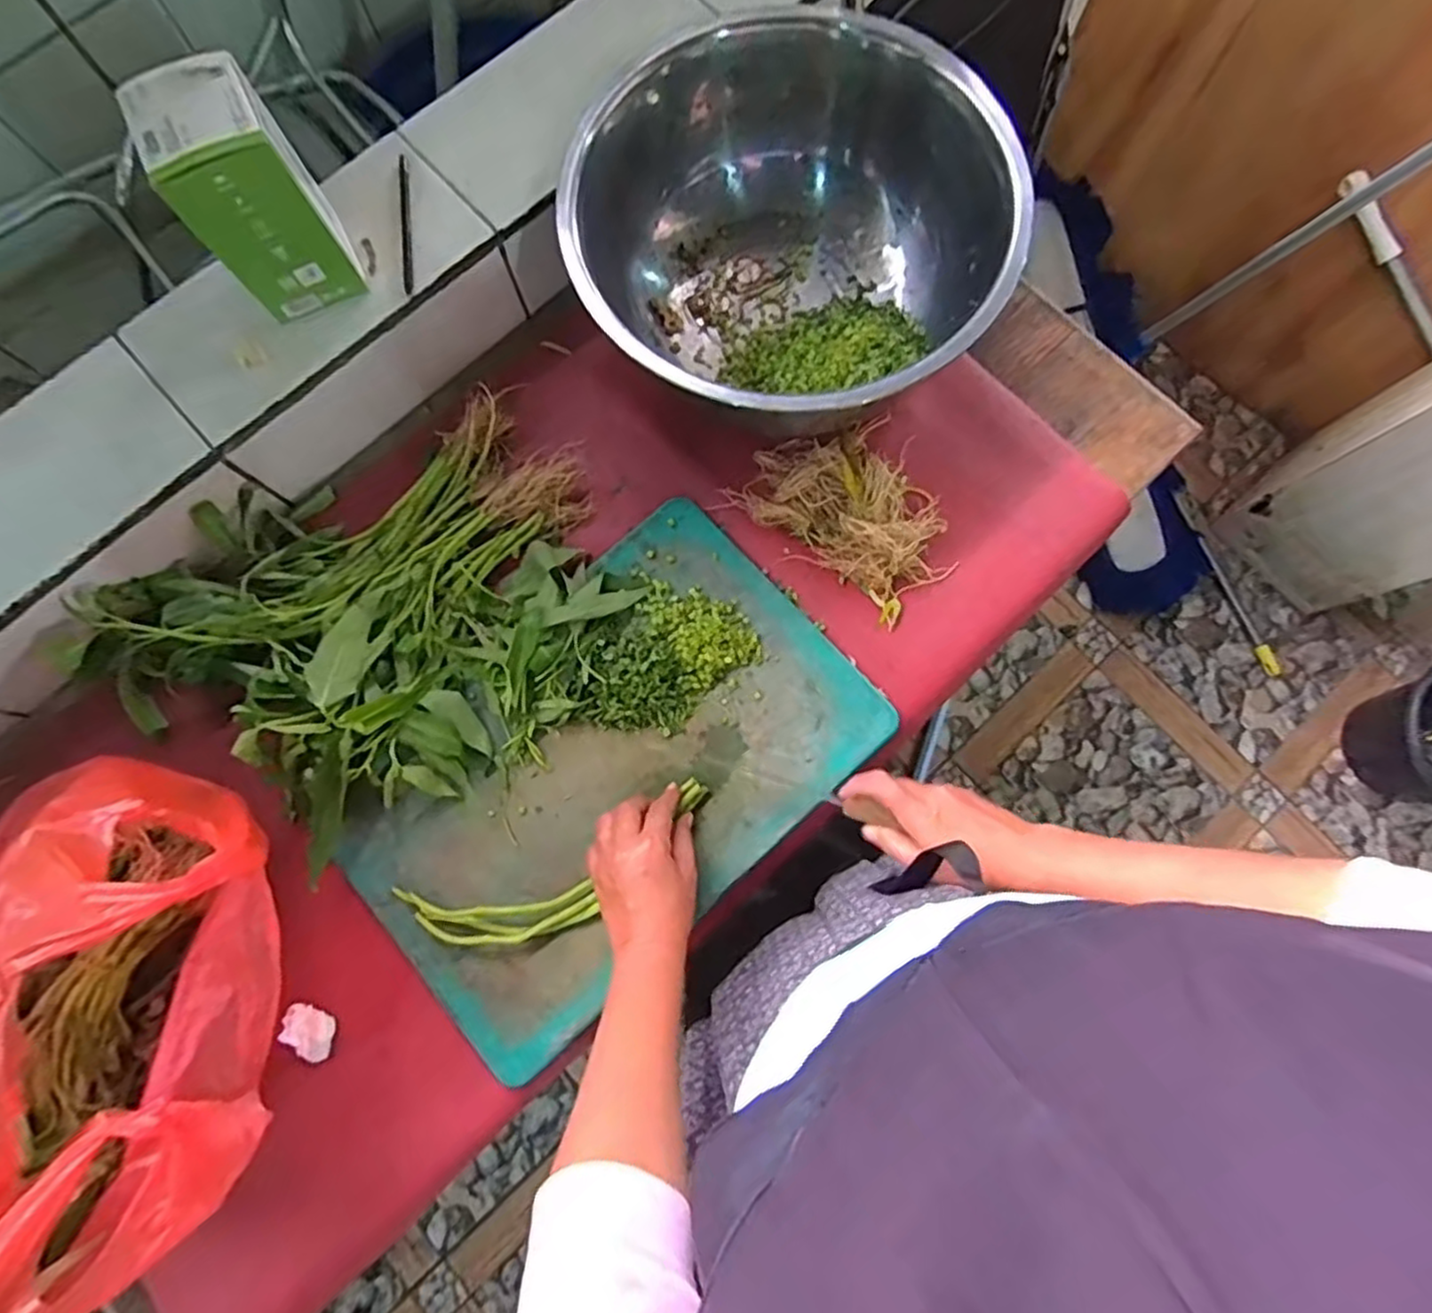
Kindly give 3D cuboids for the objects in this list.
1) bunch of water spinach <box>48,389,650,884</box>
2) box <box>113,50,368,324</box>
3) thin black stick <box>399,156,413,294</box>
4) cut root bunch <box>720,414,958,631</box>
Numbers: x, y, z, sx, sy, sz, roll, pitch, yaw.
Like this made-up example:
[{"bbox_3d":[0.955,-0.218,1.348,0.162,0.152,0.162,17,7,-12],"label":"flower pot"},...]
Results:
[{"bbox_3d":[-0.304,-0.024,0.615,0.432,0.056,0.318,-29,80,-6],"label":"bunch of water spinach"},{"bbox_3d":[-0.345,-0.341,0.537,0.081,0.150,0.079,-23,79,-5],"label":"box"},{"bbox_3d":[-0.272,-0.377,0.619,0.011,0.010,0.140,-8,78,-2],"label":"thin black stick"},{"bbox_3d":[0.127,-0.135,0.652,0.129,0.028,0.194,-43,81,-8],"label":"cut root bunch"}]

